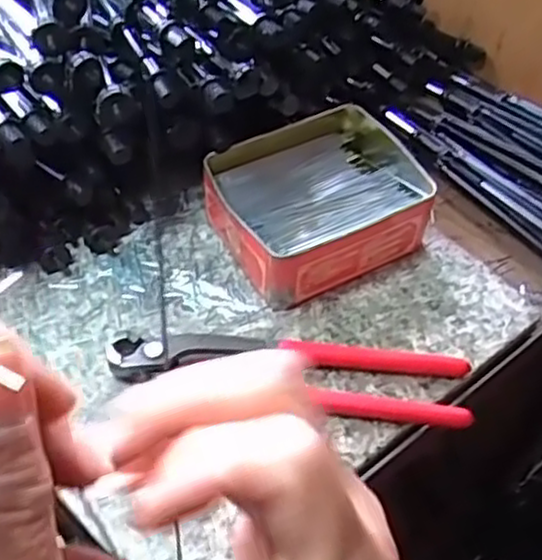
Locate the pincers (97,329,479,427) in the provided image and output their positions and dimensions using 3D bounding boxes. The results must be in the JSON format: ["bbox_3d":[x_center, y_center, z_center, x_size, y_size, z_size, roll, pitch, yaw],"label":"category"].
[{"bbox_3d":[0.011,0.047,0.407,0.192,0.011,0.044,7,51,2],"label":"pincers"}]

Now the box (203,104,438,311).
[{"bbox_3d":[0.030,-0.051,0.463,0.130,0.045,0.104,-23,56,-21],"label":"box"}]

